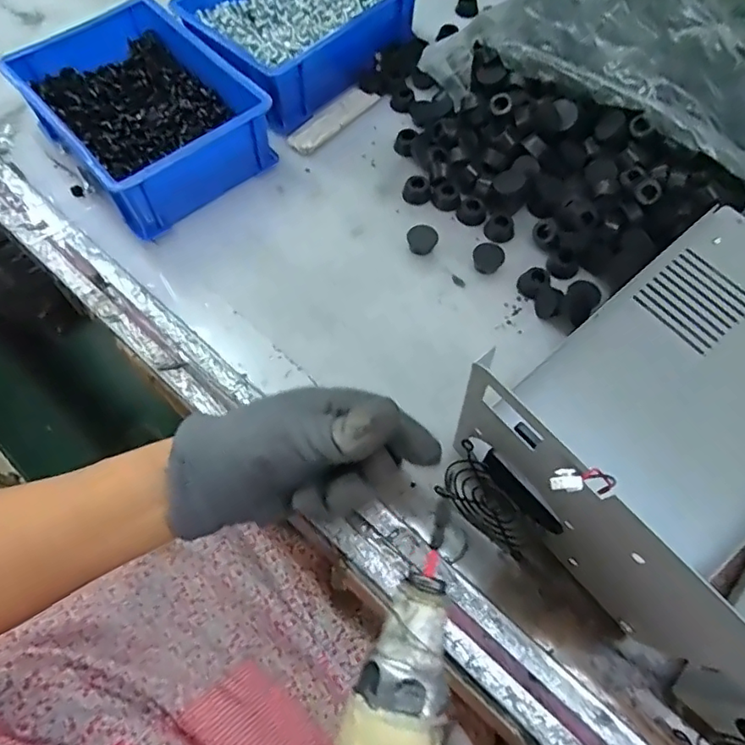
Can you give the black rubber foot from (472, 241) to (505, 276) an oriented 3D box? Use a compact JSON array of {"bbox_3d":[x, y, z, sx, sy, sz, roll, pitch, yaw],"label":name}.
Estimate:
[{"bbox_3d":[0.093,-0.091,0.440,0.023,0.018,0.019,11,65,5],"label":"black rubber foot"}]

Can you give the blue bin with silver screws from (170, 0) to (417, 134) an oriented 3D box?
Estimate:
[{"bbox_3d":[-0.067,-0.336,0.533,0.153,0.066,0.209,41,71,17],"label":"blue bin with silver screws"}]

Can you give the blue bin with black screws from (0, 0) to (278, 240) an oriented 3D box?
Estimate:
[{"bbox_3d":[-0.196,-0.223,0.478,0.146,0.070,0.197,-39,70,-16],"label":"blue bin with black screws"}]

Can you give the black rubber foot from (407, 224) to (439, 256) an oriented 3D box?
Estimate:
[{"bbox_3d":[0.041,-0.108,0.451,0.024,0.018,0.019,2,63,2],"label":"black rubber foot"}]

